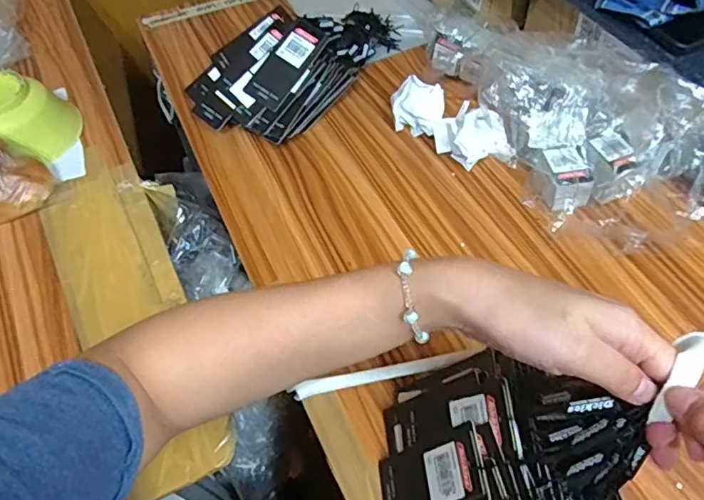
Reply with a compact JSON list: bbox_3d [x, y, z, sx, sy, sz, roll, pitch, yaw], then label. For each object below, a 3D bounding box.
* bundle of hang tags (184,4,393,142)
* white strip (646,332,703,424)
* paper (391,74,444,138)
[{"bbox_3d":[-0.067,-0.250,0.662,0.162,0.077,0.287,31,62,22],"label":"bundle of hang tags"},{"bbox_3d":[0.166,0.059,0.265,0.014,0.017,0.058,36,61,24],"label":"white strip"},{"bbox_3d":[0.073,-0.162,0.610,0.066,0.052,0.042,24,60,18],"label":"paper"}]

